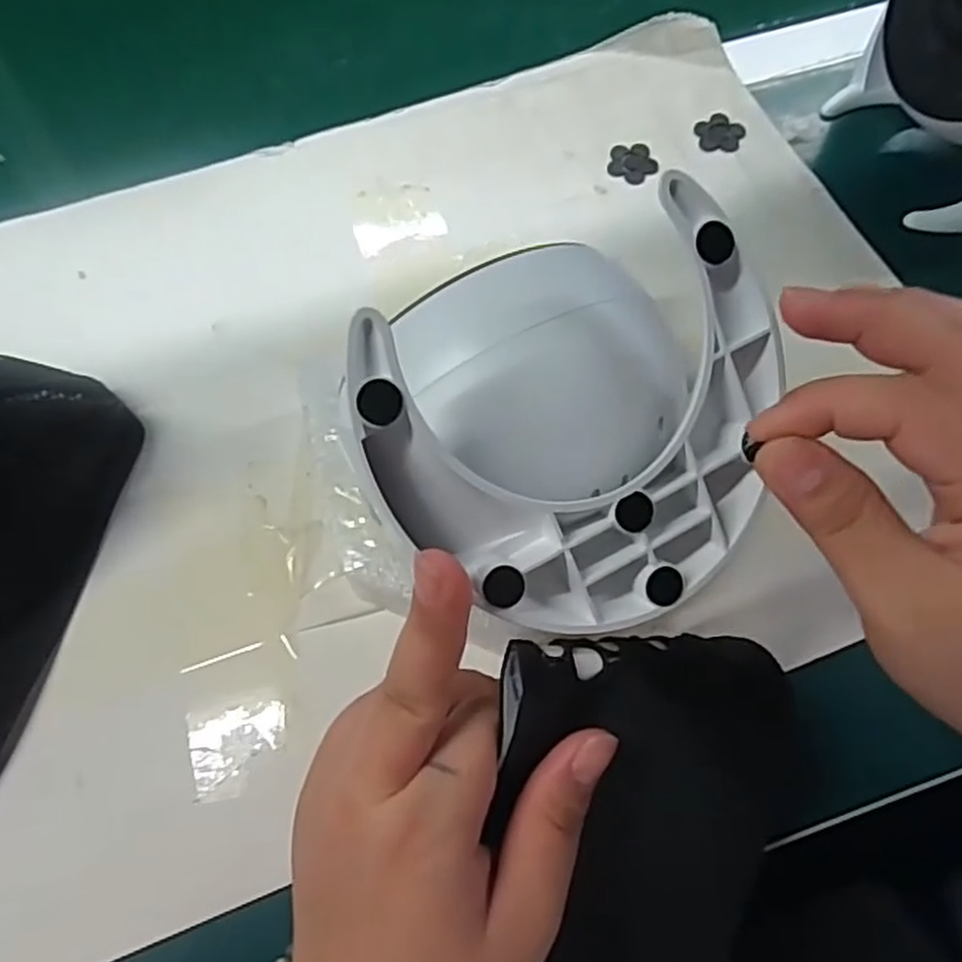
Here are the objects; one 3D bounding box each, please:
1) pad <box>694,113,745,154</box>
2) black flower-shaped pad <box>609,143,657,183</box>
[{"bbox_3d":[0.129,-0.188,0.397,0.025,0.005,0.025,20,66,10],"label":"pad"},{"bbox_3d":[0.081,-0.169,0.392,0.025,0.005,0.026,3,64,2],"label":"black flower-shaped pad"}]

